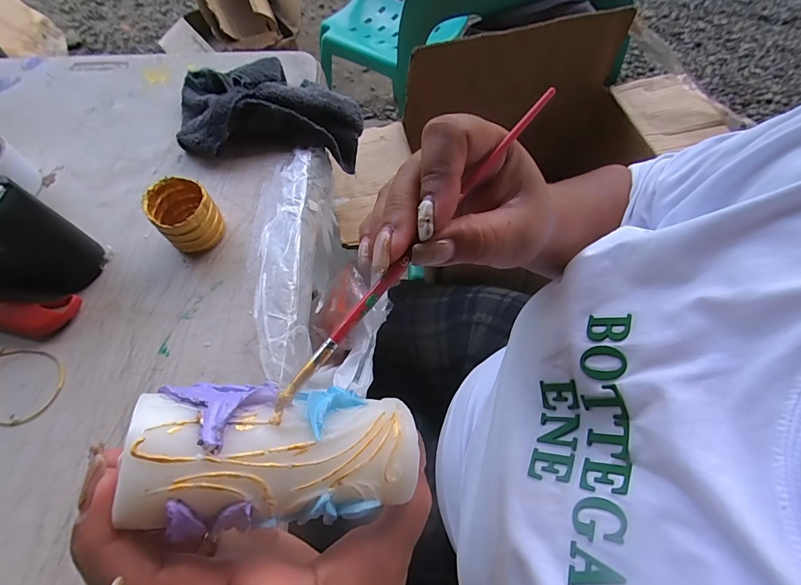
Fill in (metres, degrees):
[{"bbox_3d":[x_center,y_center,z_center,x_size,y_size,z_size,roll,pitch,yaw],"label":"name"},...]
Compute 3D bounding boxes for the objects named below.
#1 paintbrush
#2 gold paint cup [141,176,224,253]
[{"bbox_3d":[0.011,-0.024,0.168,0.005,0.008,0.188,36,76,18],"label":"paintbrush"},{"bbox_3d":[-0.204,-0.071,0.378,0.057,0.051,0.053,0,62,0],"label":"gold paint cup"}]

